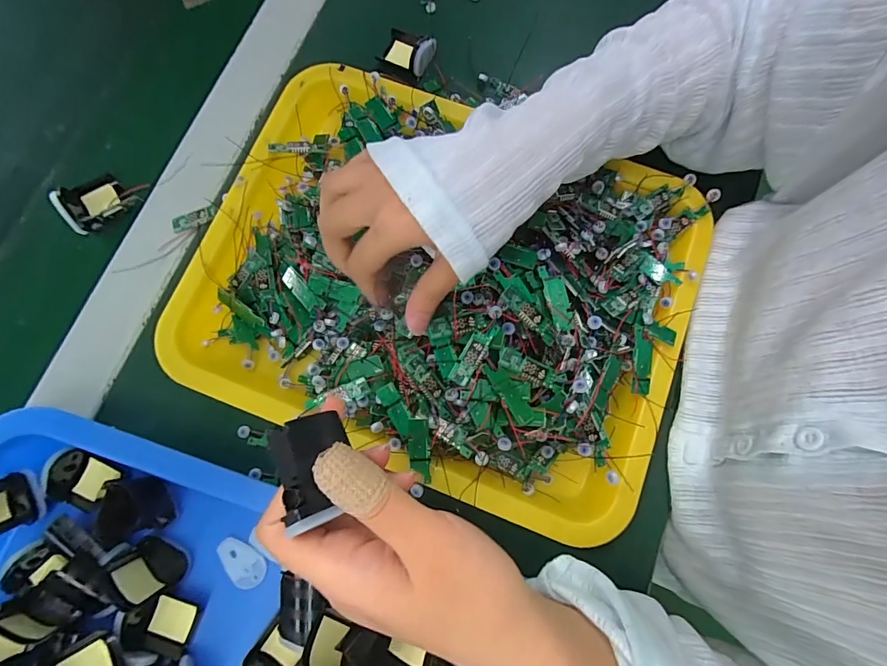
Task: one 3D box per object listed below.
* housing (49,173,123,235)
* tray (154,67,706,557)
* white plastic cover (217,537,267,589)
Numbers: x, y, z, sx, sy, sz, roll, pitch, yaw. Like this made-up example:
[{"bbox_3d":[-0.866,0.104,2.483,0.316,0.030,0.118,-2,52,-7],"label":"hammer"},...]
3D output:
[{"bbox_3d":[-0.278,-0.104,0.332,0.043,0.022,0.039,-33,80,-7],"label":"housing"},{"bbox_3d":[-0.002,-0.039,0.288,0.326,0.050,0.255,20,78,4],"label":"tray"},{"bbox_3d":[-0.133,0.150,0.275,0.035,0.005,0.020,43,81,8],"label":"white plastic cover"}]

